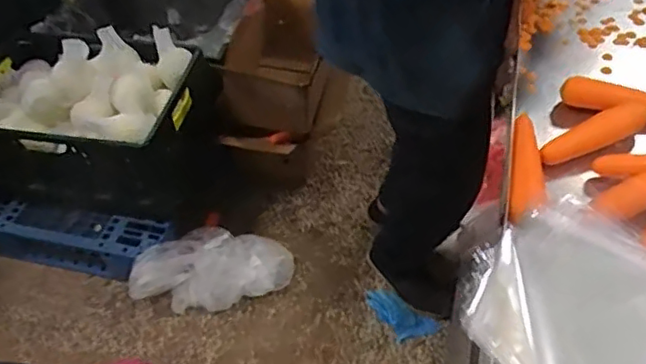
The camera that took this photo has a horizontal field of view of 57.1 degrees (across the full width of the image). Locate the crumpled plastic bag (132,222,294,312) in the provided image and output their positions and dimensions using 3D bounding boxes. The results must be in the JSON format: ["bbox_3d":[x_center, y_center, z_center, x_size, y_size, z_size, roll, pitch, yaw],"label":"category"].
[{"bbox_3d":[-0.302,0.238,1.620,0.425,0.135,0.204,-3,47,-19],"label":"crumpled plastic bag"}]

